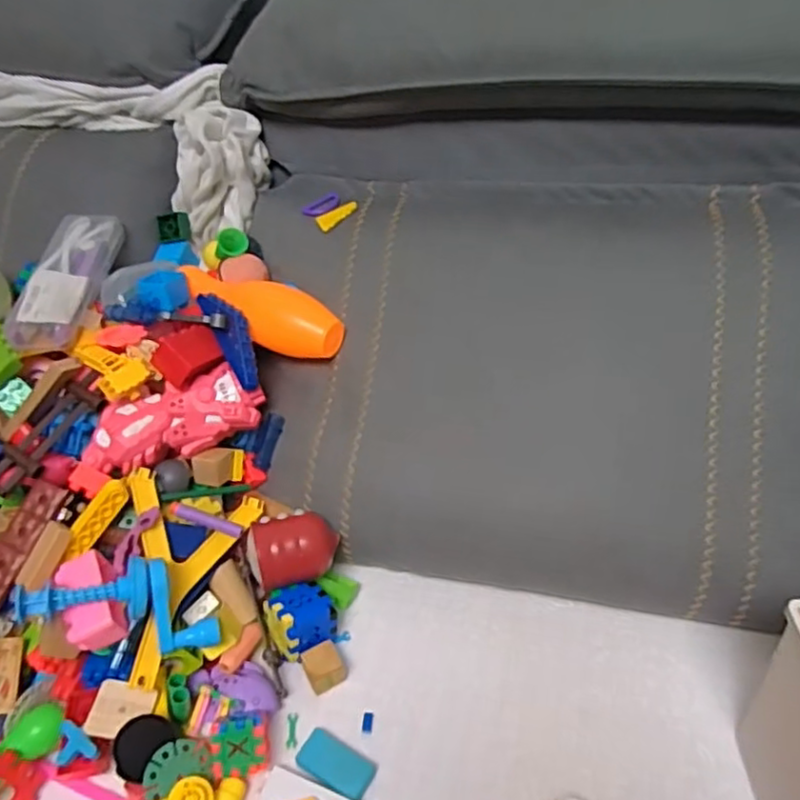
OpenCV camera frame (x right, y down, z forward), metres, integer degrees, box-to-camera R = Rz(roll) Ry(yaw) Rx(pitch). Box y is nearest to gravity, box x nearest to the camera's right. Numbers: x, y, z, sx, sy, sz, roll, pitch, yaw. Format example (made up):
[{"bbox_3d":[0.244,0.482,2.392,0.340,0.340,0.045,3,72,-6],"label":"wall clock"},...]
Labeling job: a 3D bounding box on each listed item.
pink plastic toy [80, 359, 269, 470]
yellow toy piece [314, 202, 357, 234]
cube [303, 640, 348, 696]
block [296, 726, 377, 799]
[{"bbox_3d":[-0.218,0.019,0.635,0.164,0.053,0.054,-20,46,-18],"label":"pink plastic toy"},{"bbox_3d":[-0.069,-0.204,0.725,0.050,0.008,0.023,-38,53,-17],"label":"yellow toy piece"},{"bbox_3d":[-0.067,0.239,0.588,0.033,0.024,0.034,-27,49,-24],"label":"cube"},{"bbox_3d":[-0.052,0.296,0.538,0.064,0.007,0.033,20,48,22],"label":"block"}]

